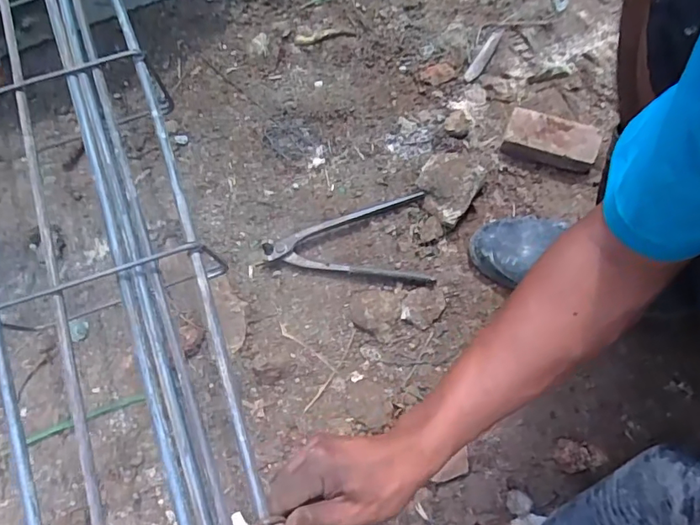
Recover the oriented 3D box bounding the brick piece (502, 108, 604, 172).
[{"bbox_3d":[0.272,-0.164,0.698,0.120,0.038,0.064,19,71,8],"label":"brick piece"}]

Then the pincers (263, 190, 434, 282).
[{"bbox_3d":[-0.003,-0.033,0.648,0.200,0.016,0.116,0,69,1],"label":"pincers"}]

